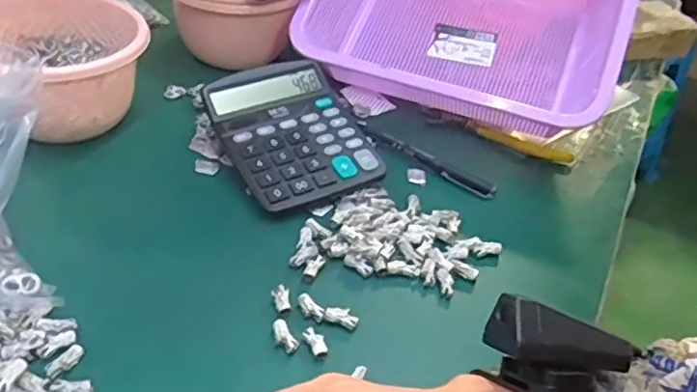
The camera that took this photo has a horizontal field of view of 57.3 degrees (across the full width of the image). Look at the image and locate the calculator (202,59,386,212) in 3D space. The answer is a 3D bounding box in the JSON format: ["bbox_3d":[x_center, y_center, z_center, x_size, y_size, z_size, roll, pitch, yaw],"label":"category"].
[{"bbox_3d":[-0.050,-0.055,0.557,0.117,0.048,0.148,-16,44,-29],"label":"calculator"}]

